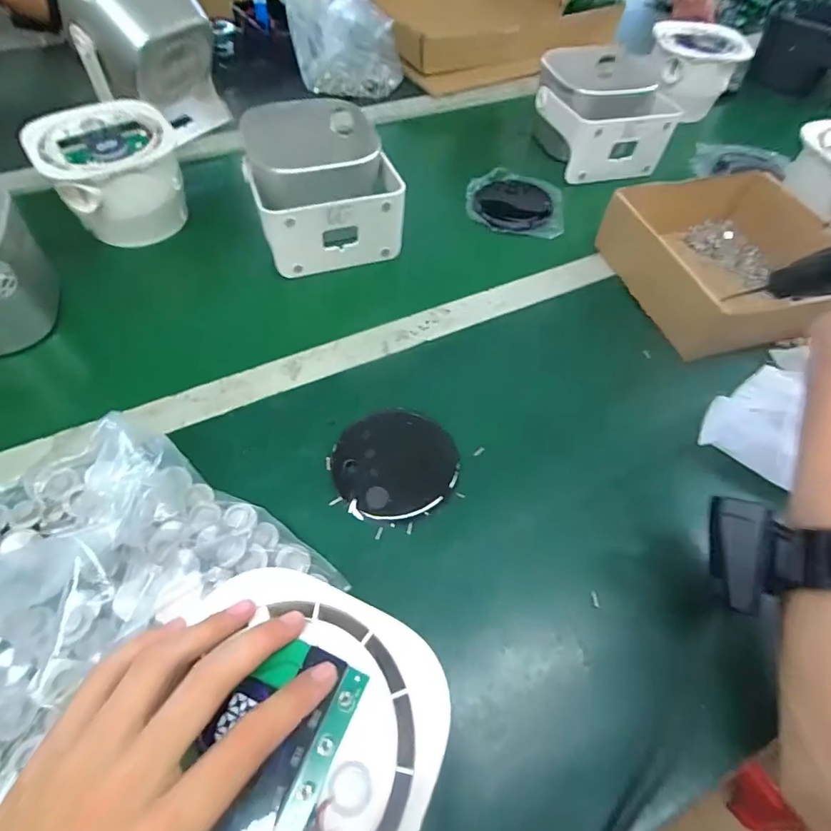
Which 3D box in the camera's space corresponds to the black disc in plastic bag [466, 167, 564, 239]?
[{"bbox_3d":[0.132,-0.286,0.625,0.123,0.011,0.132,8,56,2],"label":"black disc in plastic bag"}]

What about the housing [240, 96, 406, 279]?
[{"bbox_3d":[-0.111,-0.275,0.544,0.151,0.100,0.182,-16,60,-13],"label":"housing"}]

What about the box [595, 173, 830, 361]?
[{"bbox_3d":[0.333,-0.176,0.511,0.189,0.066,0.210,-12,58,-11],"label":"box"}]

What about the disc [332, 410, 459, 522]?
[{"bbox_3d":[-0.019,0.038,0.394,0.098,0.008,0.098,1,56,-2],"label":"disc"}]

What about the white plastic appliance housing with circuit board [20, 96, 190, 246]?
[{"bbox_3d":[-0.340,-0.274,0.540,0.143,0.101,0.129,-31,64,-21],"label":"white plastic appliance housing with circuit board"}]

